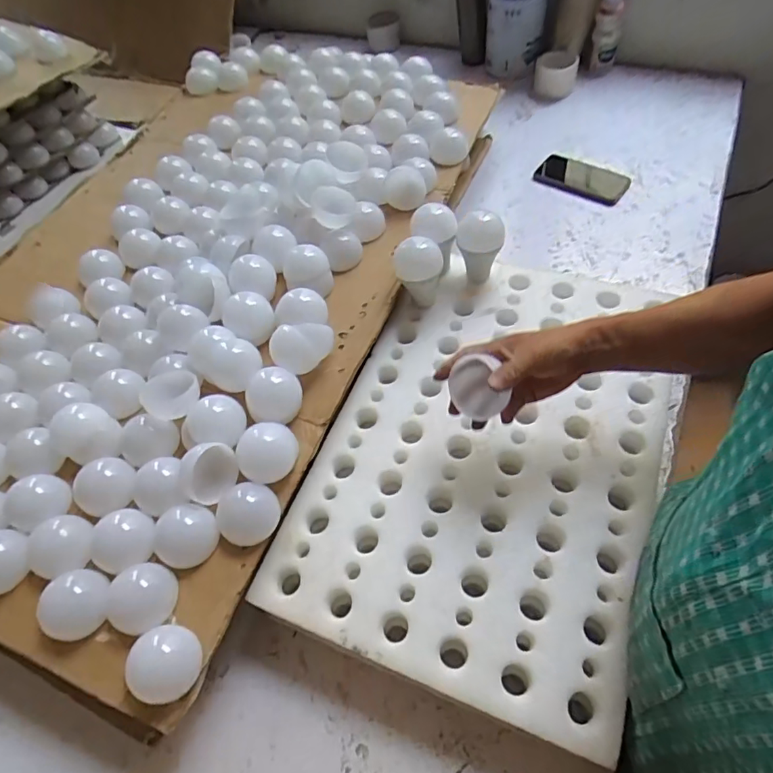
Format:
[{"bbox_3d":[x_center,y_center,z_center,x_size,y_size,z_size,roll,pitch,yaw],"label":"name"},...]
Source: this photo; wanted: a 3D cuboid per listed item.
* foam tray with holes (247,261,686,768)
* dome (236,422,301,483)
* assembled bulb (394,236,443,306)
[{"bbox_3d":[0.124,0.064,0.612,0.371,0.052,0.529,18,58,13],"label":"foam tray with holes"},{"bbox_3d":[-0.132,0.073,0.577,0.065,0.051,0.066,-14,55,-2],"label":"dome"},{"bbox_3d":[0.042,-0.149,0.694,0.063,0.088,0.072,2,56,10],"label":"assembled bulb"}]

